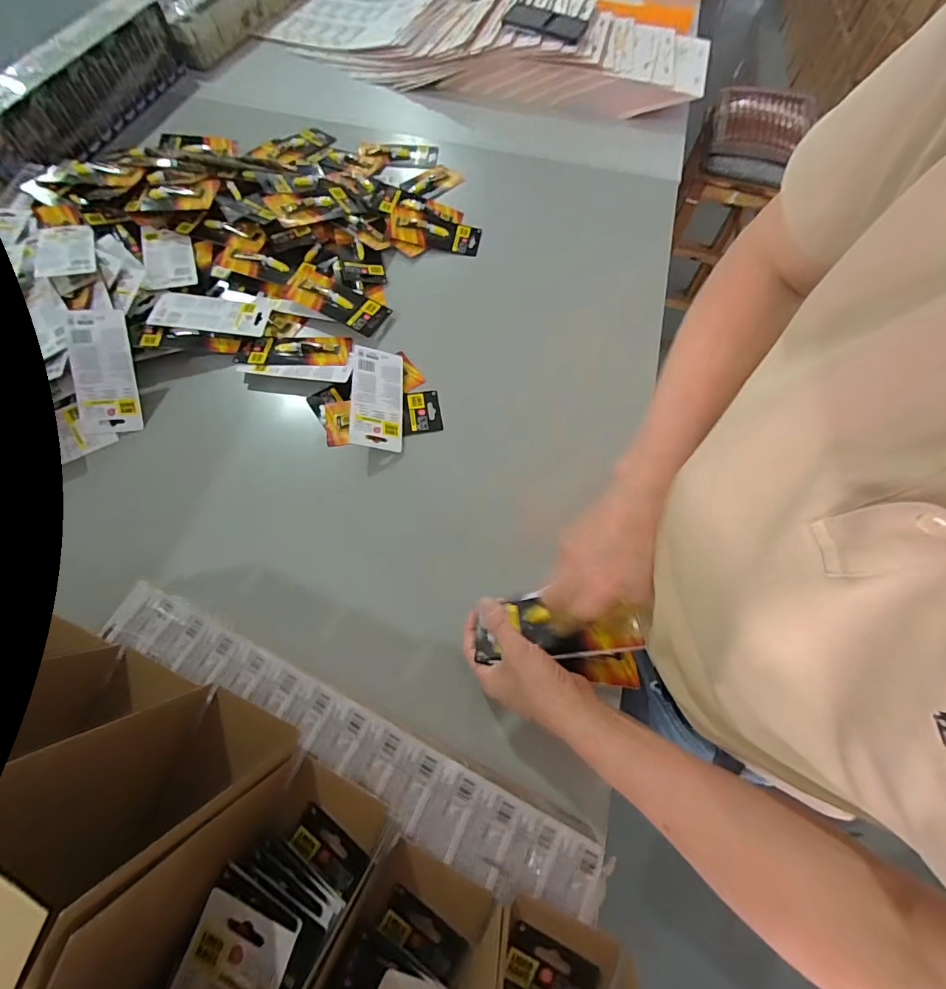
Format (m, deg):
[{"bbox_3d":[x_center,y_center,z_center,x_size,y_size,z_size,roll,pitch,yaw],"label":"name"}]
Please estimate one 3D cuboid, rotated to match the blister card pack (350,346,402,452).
[{"bbox_3d":[-0.129,-0.133,0.591,0.070,0.007,0.155,7,65,-26],"label":"blister card pack"}]

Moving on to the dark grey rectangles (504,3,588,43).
[{"bbox_3d":[0.143,-0.953,0.878,0.164,0.016,0.095,22,67,8],"label":"dark grey rectangles"}]

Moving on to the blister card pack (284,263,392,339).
[{"bbox_3d":[-0.211,-0.299,0.665,0.162,0.017,0.074,28,68,11],"label":"blister card pack"}]

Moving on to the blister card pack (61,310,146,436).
[{"bbox_3d":[-0.483,-0.161,0.570,0.071,0.010,0.156,-10,96,-14],"label":"blister card pack"}]

